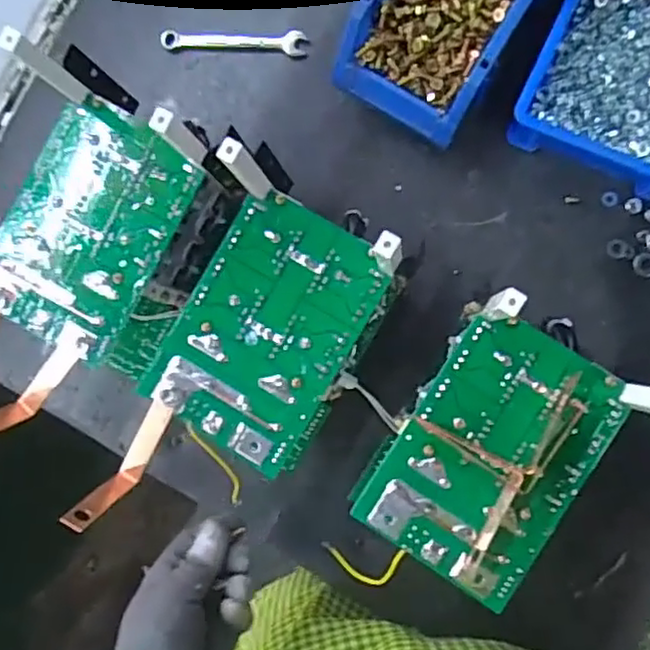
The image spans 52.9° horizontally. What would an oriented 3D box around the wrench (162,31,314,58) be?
[{"bbox_3d":[-0.080,-0.251,0.579,0.128,0.009,0.021,5,89,5],"label":"wrench"}]

